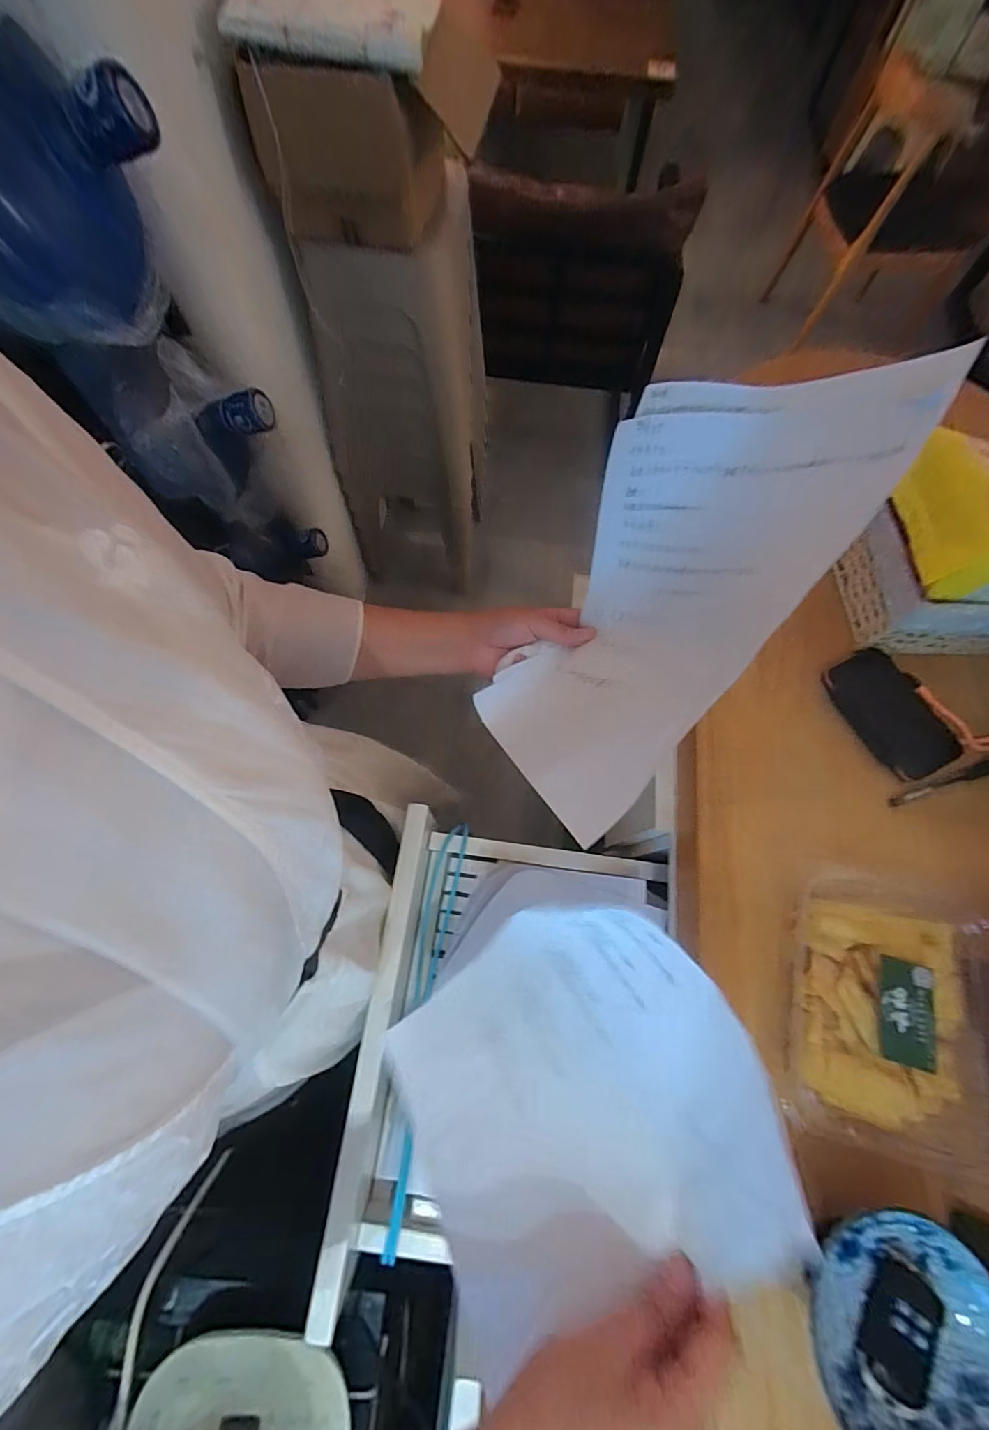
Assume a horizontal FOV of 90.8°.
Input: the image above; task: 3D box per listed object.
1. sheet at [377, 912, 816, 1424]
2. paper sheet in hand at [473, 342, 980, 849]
[{"bbox_3d":[0.039,0.239,0.309,0.248,0.032,0.193,-47,49,17],"label":"sheet"},{"bbox_3d":[0.107,-0.088,0.330,0.076,0.187,0.294,27,102,-33],"label":"paper sheet in hand"}]

